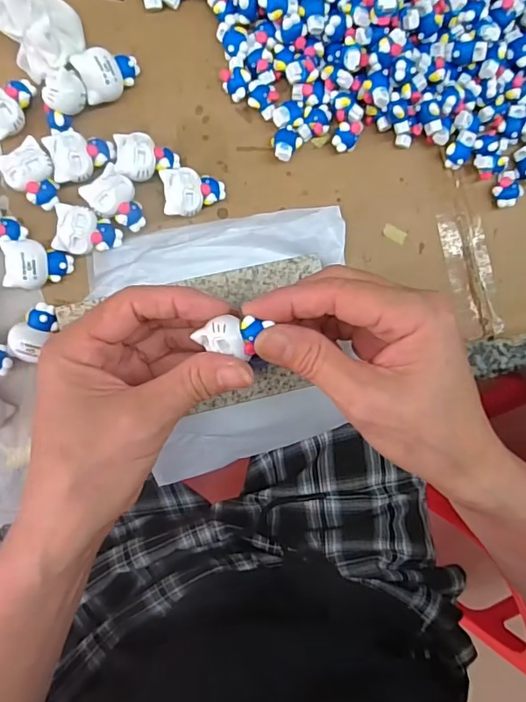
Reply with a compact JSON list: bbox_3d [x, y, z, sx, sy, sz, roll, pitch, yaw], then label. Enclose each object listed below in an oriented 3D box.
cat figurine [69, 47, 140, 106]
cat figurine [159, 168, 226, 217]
[{"bbox_3d":[-0.085,-0.153,0.279,0.033,0.022,0.024,-26,95,-5],"label":"cat figurine"},{"bbox_3d":[-0.039,-0.089,0.287,0.034,0.020,0.025,-6,93,-7],"label":"cat figurine"}]

